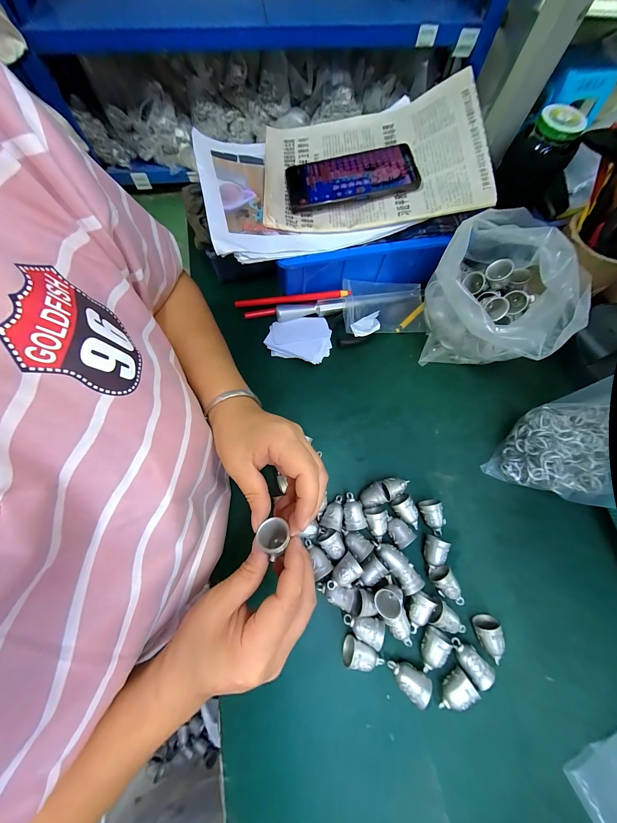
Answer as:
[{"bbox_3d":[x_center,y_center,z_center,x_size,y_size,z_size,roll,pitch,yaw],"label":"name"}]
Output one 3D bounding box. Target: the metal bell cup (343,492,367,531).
[{"bbox_3d":[0.050,0.111,0.293,0.022,0.023,0.038,-1,70,-3],"label":"metal bell cup"}]

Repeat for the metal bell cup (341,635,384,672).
[{"bbox_3d":[0.053,0.231,0.253,0.039,0.019,0.022,7,70,0],"label":"metal bell cup"}]

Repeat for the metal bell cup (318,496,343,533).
[{"bbox_3d":[0.029,0.111,0.292,0.023,0.021,0.035,20,70,4],"label":"metal bell cup"}]

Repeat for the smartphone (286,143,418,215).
[{"bbox_3d":[0.053,-0.298,0.335,0.160,0.009,0.075,-7,76,5],"label":"smartphone"}]

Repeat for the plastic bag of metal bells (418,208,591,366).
[{"bbox_3d":[0.200,-0.112,0.312,0.140,0.154,0.139,33,72,9],"label":"plastic bag of metal bells"}]

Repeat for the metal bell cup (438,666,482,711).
[{"bbox_3d":[0.138,0.263,0.246,0.035,0.023,0.019,-40,77,-15],"label":"metal bell cup"}]

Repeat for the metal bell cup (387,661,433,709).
[{"bbox_3d":[0.094,0.251,0.249,0.035,0.022,0.022,38,73,10],"label":"metal bell cup"}]

